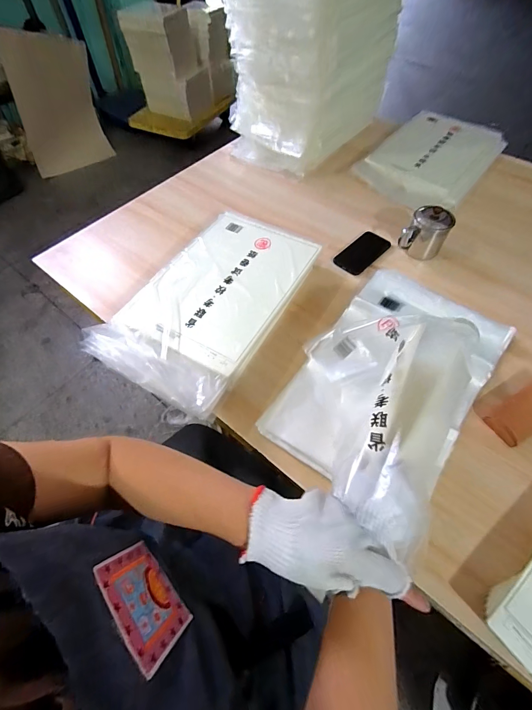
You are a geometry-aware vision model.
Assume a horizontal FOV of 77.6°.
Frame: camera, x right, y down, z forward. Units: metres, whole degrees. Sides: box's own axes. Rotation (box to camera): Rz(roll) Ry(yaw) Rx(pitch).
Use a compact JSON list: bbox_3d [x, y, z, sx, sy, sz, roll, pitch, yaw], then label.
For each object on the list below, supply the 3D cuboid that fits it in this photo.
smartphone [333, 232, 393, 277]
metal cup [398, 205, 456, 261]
[{"bbox_3d":[0.240,-0.254,0.823,0.150,0.015,0.080,-40,66,-21],"label":"smartphone"},{"bbox_3d":[0.375,-0.288,0.770,0.086,0.089,0.086,-1,58,1],"label":"metal cup"}]

